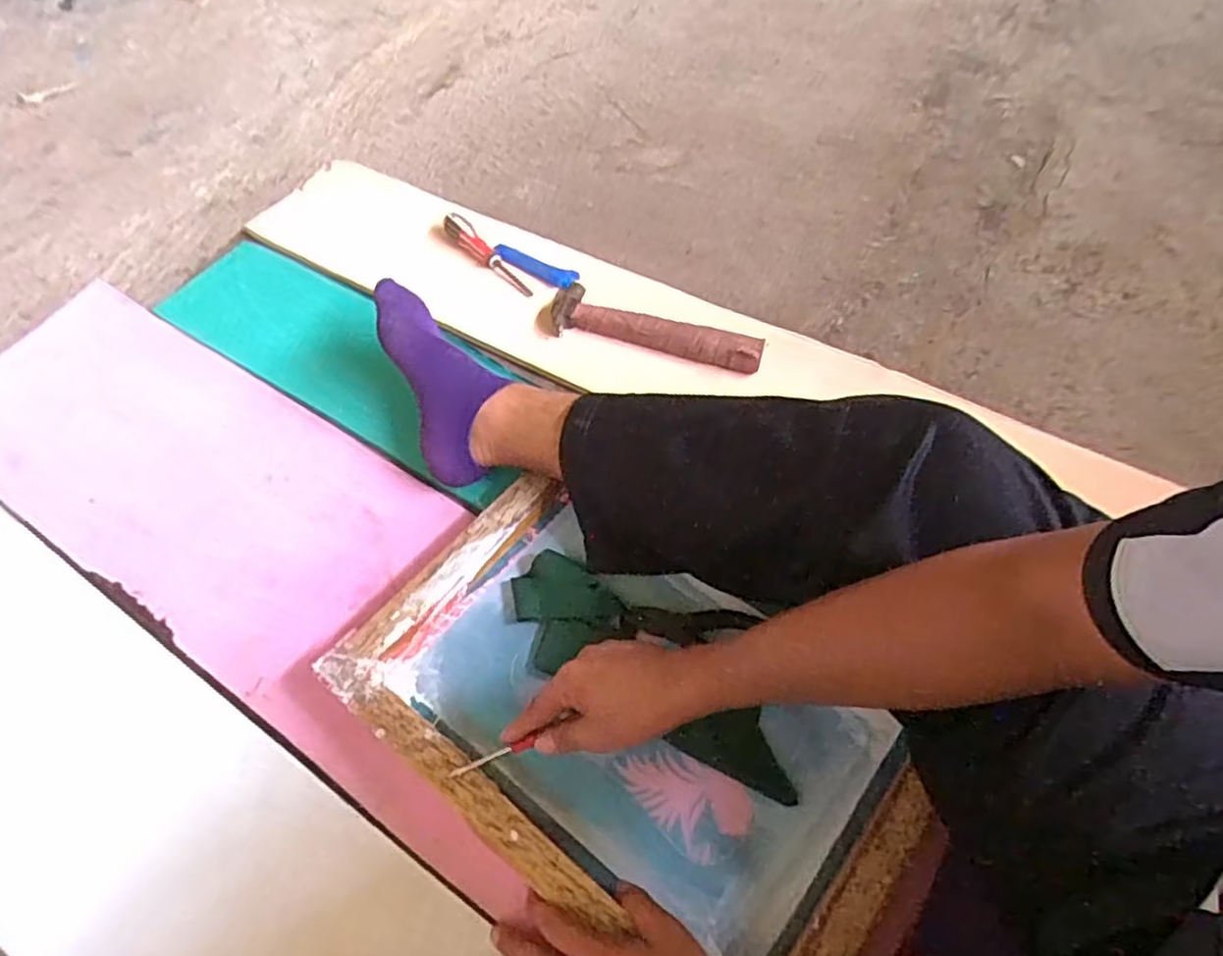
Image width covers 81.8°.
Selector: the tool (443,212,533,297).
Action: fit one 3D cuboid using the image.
[{"bbox_3d":[-0.161,-0.281,0.887,0.033,0.022,0.167,-34,63,-18],"label":"tool"}]

